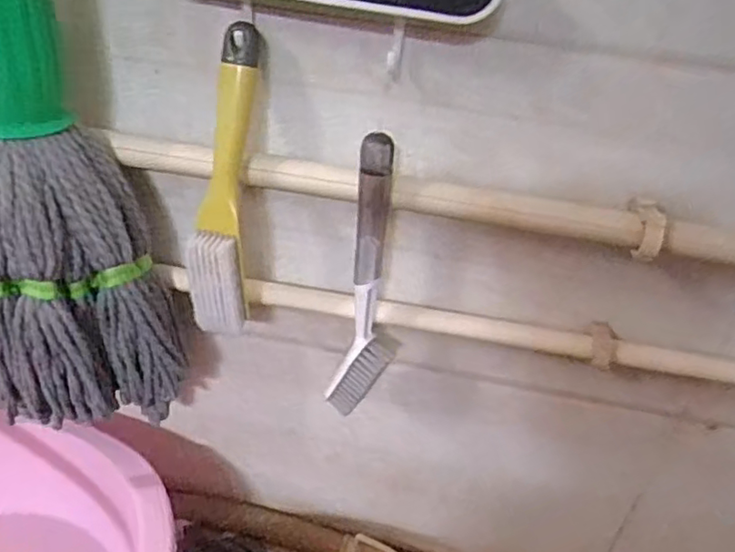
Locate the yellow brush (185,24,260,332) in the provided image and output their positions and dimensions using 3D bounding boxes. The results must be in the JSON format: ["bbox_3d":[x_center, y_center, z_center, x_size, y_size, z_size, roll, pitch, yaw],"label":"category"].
[{"bbox_3d":[-0.103,-0.062,0.445,0.040,0.229,0.048,9,13,3],"label":"yellow brush"}]

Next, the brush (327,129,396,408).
[{"bbox_3d":[0.003,0.010,0.463,0.042,0.229,0.035,10,35,5],"label":"brush"}]

